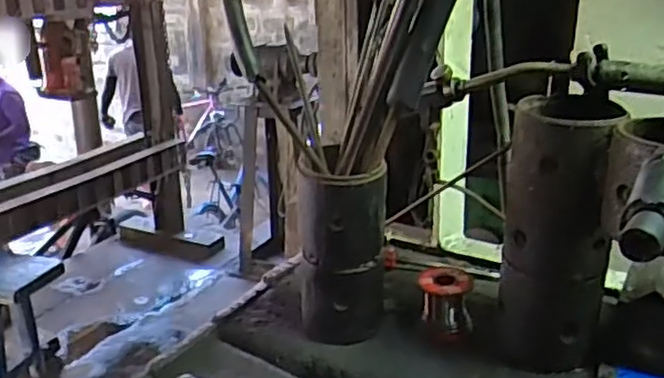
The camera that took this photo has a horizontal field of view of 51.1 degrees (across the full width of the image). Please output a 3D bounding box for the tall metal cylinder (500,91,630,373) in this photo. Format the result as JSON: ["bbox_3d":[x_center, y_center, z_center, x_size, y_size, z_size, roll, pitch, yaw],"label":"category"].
[{"bbox_3d":[0.200,0.041,0.617,0.088,0.230,0.097,6,22,18],"label":"tall metal cylinder"}]

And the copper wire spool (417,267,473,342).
[{"bbox_3d":[0.112,0.111,0.679,0.049,0.058,0.041,5,22,16],"label":"copper wire spool"}]

